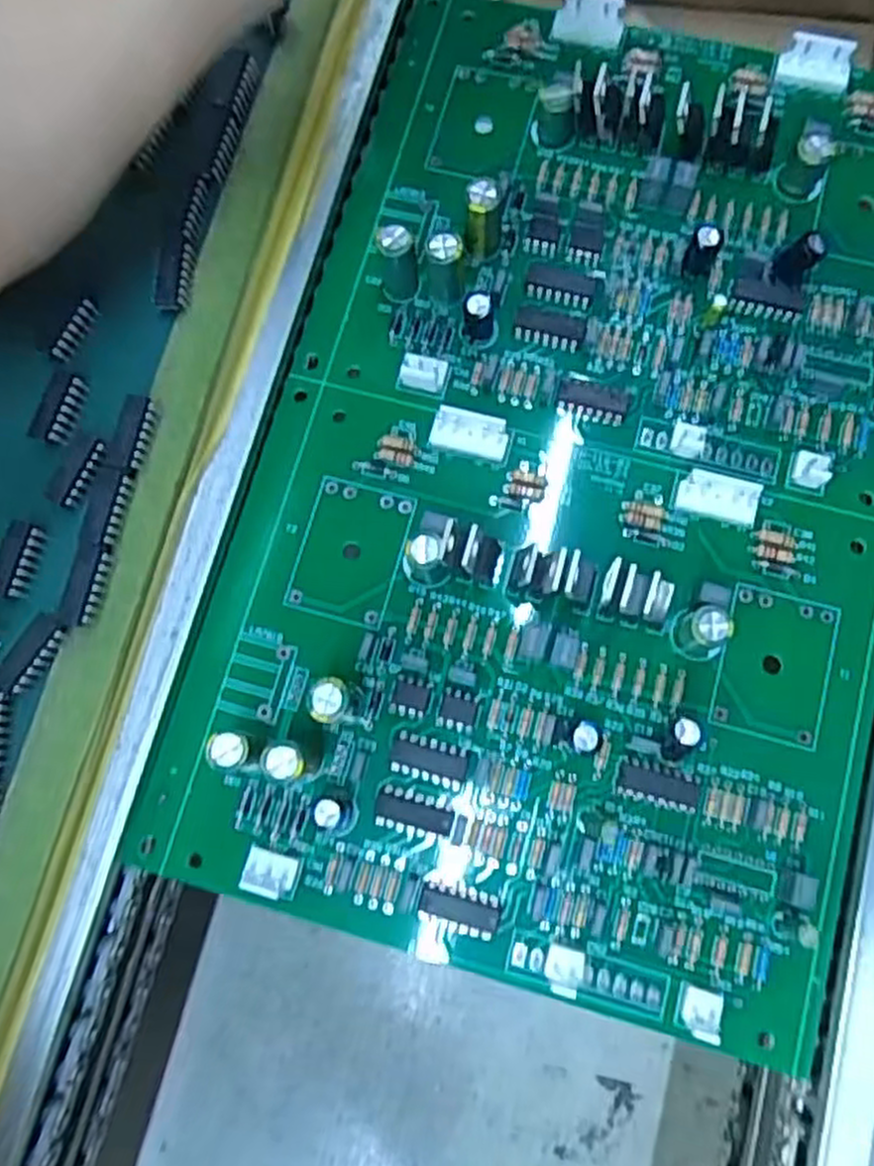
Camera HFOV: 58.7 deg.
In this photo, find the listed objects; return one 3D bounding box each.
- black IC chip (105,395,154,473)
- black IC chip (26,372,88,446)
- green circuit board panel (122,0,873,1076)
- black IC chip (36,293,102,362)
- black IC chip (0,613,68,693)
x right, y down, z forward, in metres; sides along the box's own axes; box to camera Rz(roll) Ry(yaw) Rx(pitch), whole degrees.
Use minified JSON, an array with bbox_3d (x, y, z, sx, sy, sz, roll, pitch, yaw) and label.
[{"bbox_3d":[-0.074,-0.036,0.190,0.008,0.006,0.019,13,79,6],"label":"black IC chip"},{"bbox_3d":[-0.094,-0.044,0.195,0.009,0.005,0.018,13,79,6],"label":"black IC chip"},{"bbox_3d":[0.039,-0.035,0.198,0.165,0.018,0.254,15,80,4],"label":"green circuit board panel"},{"bbox_3d":[-0.096,-0.066,0.201,0.009,0.004,0.018,25,81,8],"label":"black IC chip"},{"bbox_3d":[-0.094,0.017,0.181,0.008,0.005,0.019,30,82,8],"label":"black IC chip"}]

